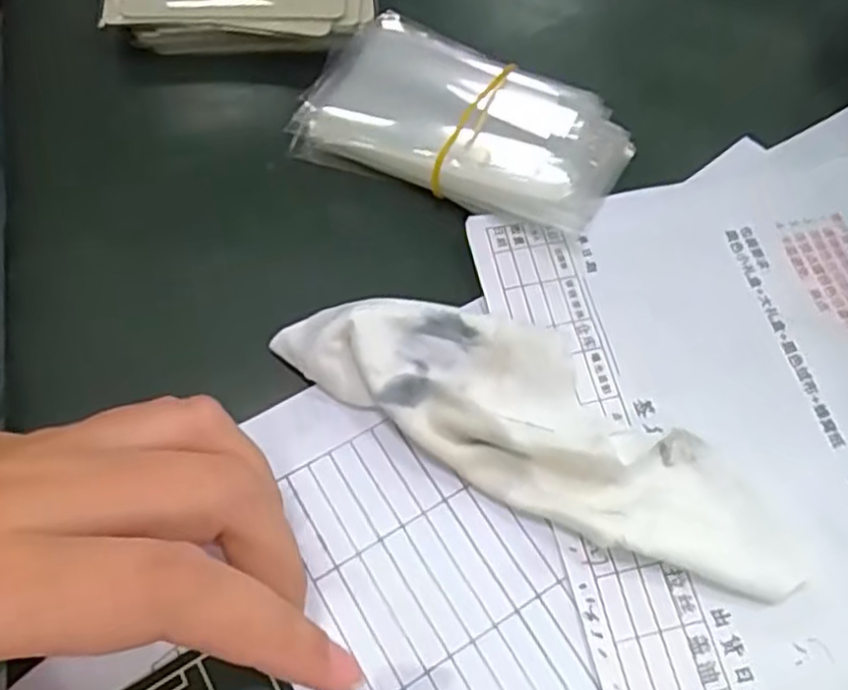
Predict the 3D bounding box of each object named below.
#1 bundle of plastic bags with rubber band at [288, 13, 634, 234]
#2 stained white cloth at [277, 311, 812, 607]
[{"bbox_3d":[0.014,-0.081,0.263,0.115,0.017,0.068,23,64,10],"label":"bundle of plastic bags with rubber band"},{"bbox_3d":[0.033,0.022,0.210,0.152,0.017,0.048,31,65,14],"label":"stained white cloth"}]

